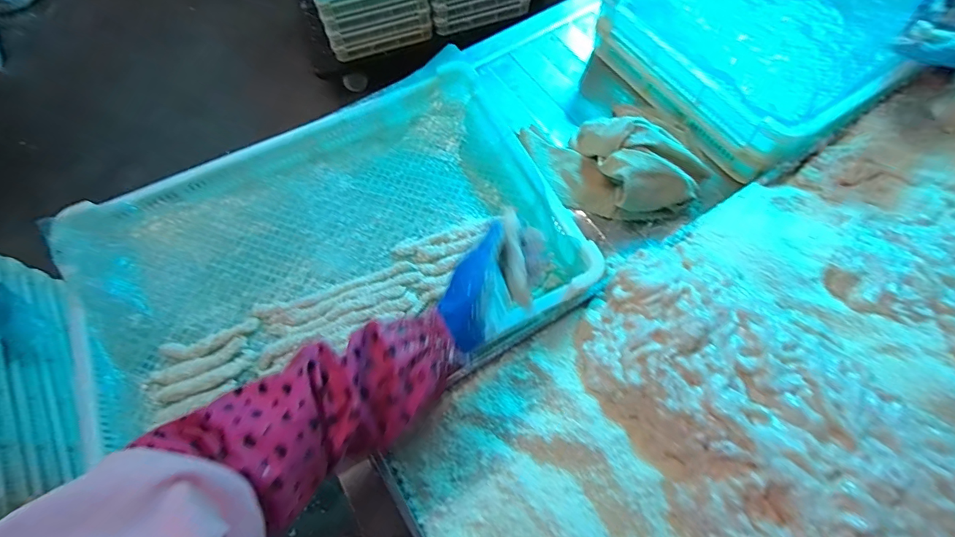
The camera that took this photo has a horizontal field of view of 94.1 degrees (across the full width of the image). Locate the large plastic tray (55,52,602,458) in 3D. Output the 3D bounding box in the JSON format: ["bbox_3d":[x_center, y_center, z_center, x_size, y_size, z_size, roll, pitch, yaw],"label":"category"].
[{"bbox_3d":[-0.204,-0.024,0.564,0.593,0.060,0.430,-28,66,-9],"label":"large plastic tray"}]

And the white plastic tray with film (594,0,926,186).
[{"bbox_3d":[0.550,-0.439,0.749,0.607,0.097,0.405,-32,67,-11],"label":"white plastic tray with film"}]

